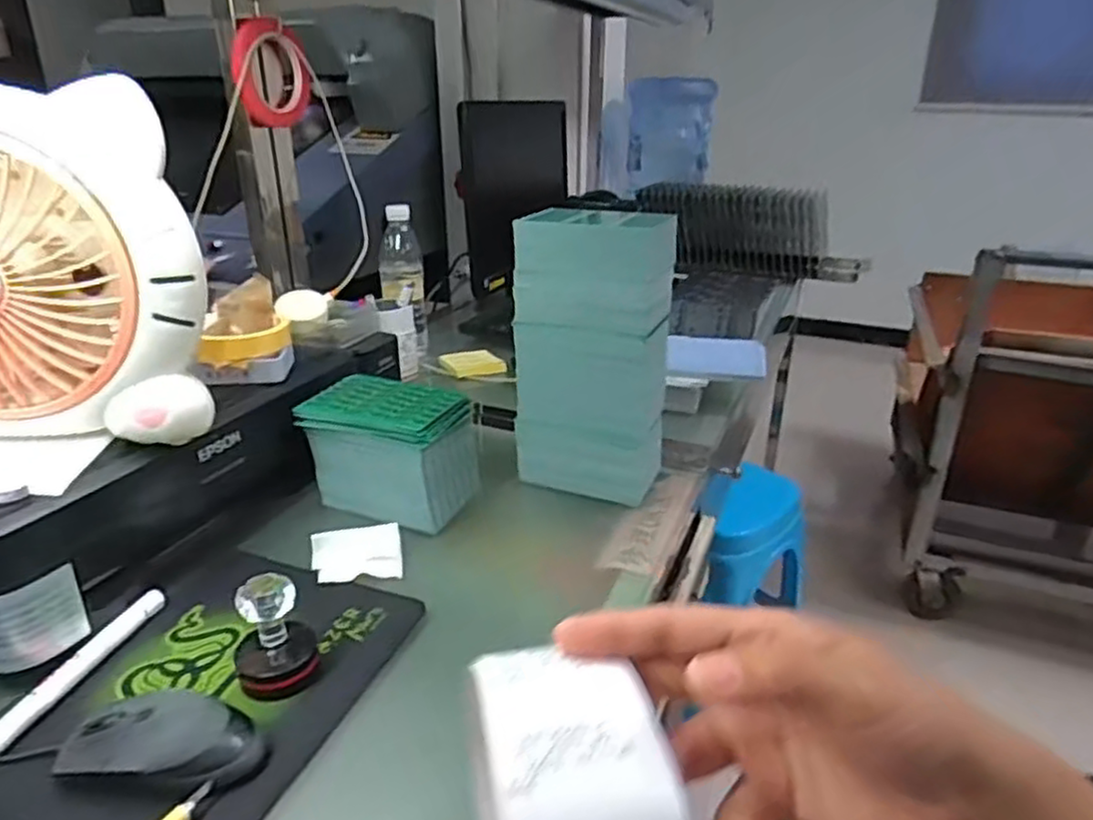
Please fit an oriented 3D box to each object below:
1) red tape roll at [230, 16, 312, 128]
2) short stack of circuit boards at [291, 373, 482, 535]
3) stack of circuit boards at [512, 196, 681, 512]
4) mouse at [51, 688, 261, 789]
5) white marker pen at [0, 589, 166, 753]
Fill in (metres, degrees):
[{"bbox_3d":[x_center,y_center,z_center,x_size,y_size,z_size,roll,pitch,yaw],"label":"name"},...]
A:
[{"bbox_3d":[-0.323,-0.394,0.835,0.027,0.113,0.110,15,21,24],"label":"red tape roll"},{"bbox_3d":[-0.149,0.040,0.680,0.146,0.109,0.093,9,25,19],"label":"short stack of circuit boards"},{"bbox_3d":[0.043,-0.053,0.697,0.143,0.269,0.075,6,24,13],"label":"stack of circuit boards"},{"bbox_3d":[-0.228,0.194,0.417,0.113,0.033,0.054,1,24,0],"label":"mouse"},{"bbox_3d":[-0.323,0.175,0.490,0.017,0.012,0.145,6,24,12],"label":"white marker pen"}]

